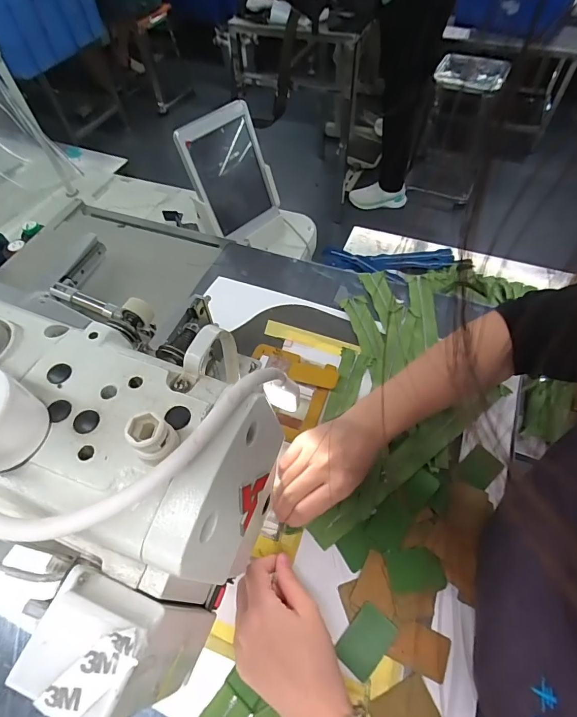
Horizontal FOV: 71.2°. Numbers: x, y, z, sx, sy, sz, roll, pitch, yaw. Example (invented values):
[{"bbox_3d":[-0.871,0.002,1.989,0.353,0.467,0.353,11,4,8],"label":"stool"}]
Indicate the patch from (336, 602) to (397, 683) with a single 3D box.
[{"bbox_3d":[0.069,0.248,0.356,0.035,0.004,0.052,35,65,23],"label":"patch"}]

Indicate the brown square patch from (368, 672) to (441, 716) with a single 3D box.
[{"bbox_3d":[0.095,0.289,0.330,0.052,0.004,0.035,-21,58,-11],"label":"brown square patch"}]

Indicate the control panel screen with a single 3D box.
[{"bbox_3d":[-0.101,-0.329,0.734,0.159,0.215,0.027,-40,44,-18],"label":"control panel screen"}]

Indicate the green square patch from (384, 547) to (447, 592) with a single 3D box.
[{"bbox_3d":[0.120,0.200,0.383,0.052,0.004,0.036,-3,57,1],"label":"green square patch"}]

